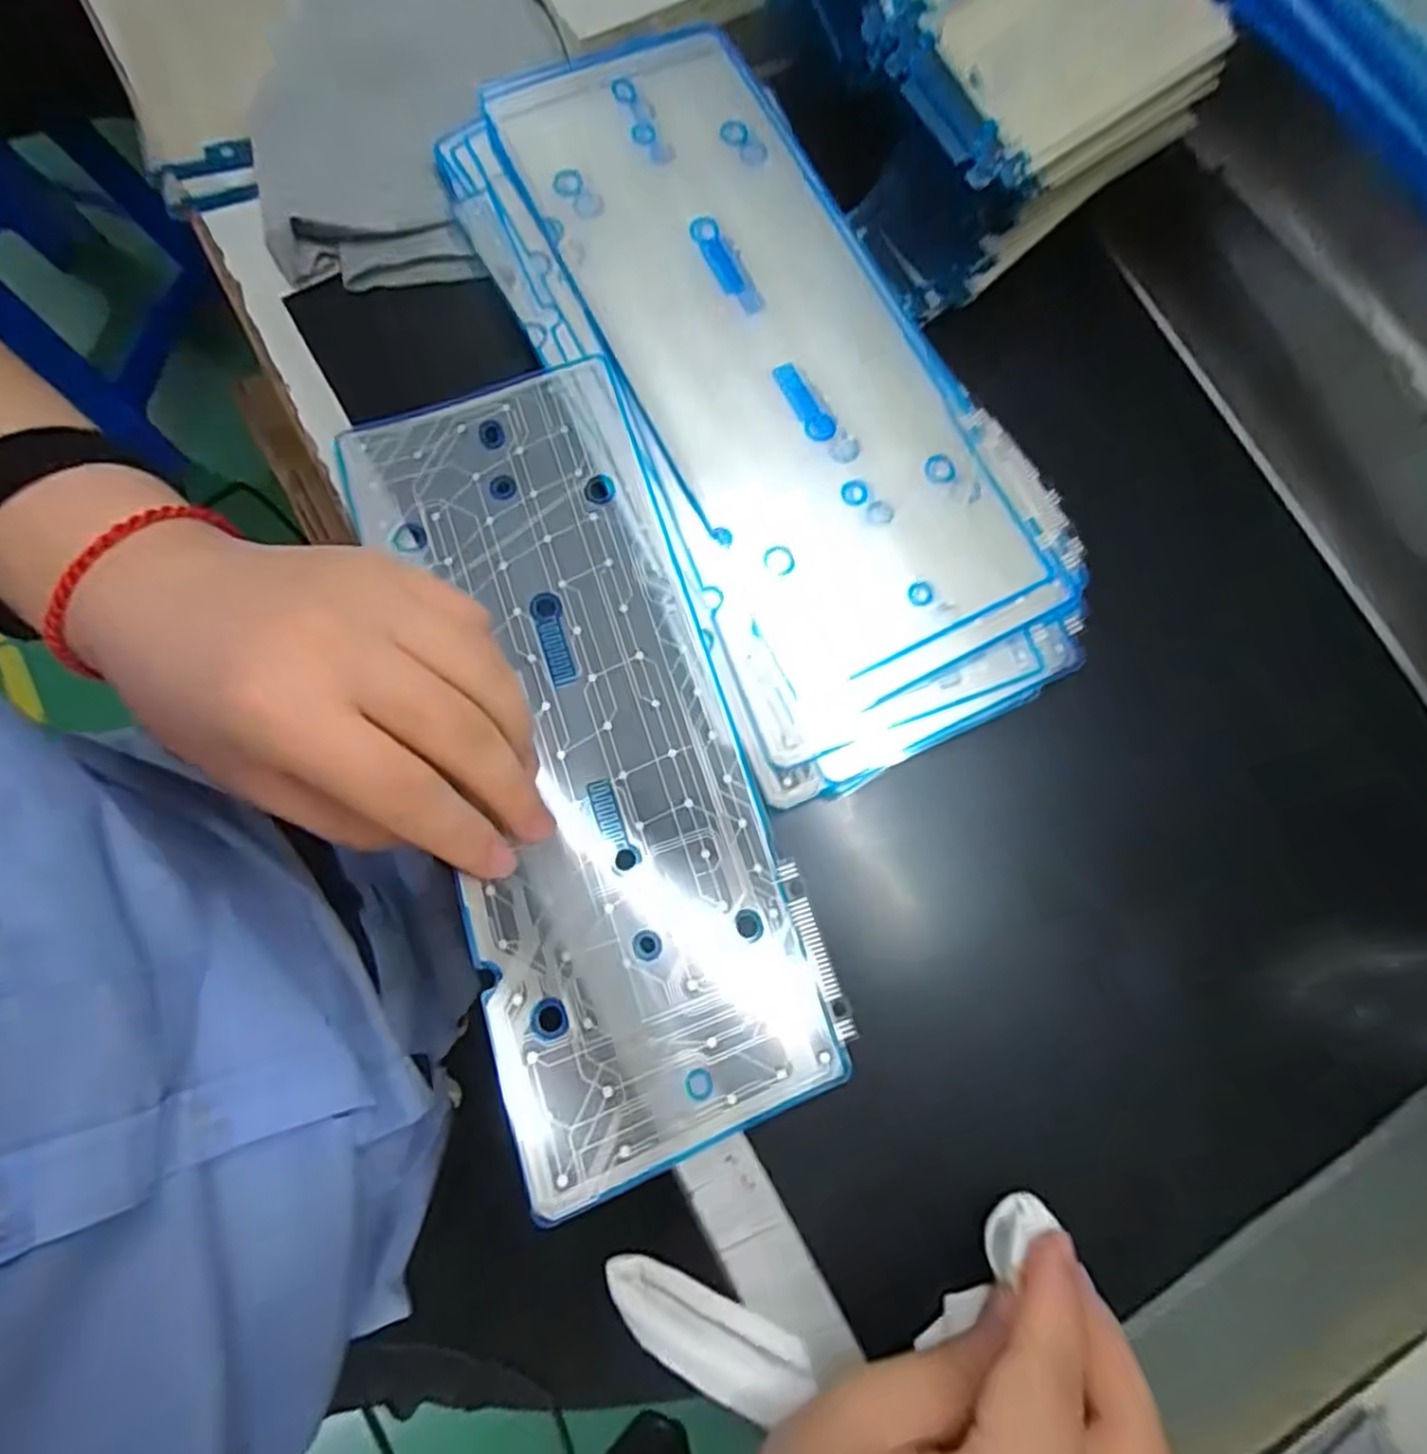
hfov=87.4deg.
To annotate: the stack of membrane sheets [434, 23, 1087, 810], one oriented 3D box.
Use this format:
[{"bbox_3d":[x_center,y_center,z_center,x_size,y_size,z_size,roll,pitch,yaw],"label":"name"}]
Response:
[{"bbox_3d":[0.018,-0.139,0.292,0.143,0.008,0.311,-26,81,-5],"label":"stack of membrane sheets"}]

